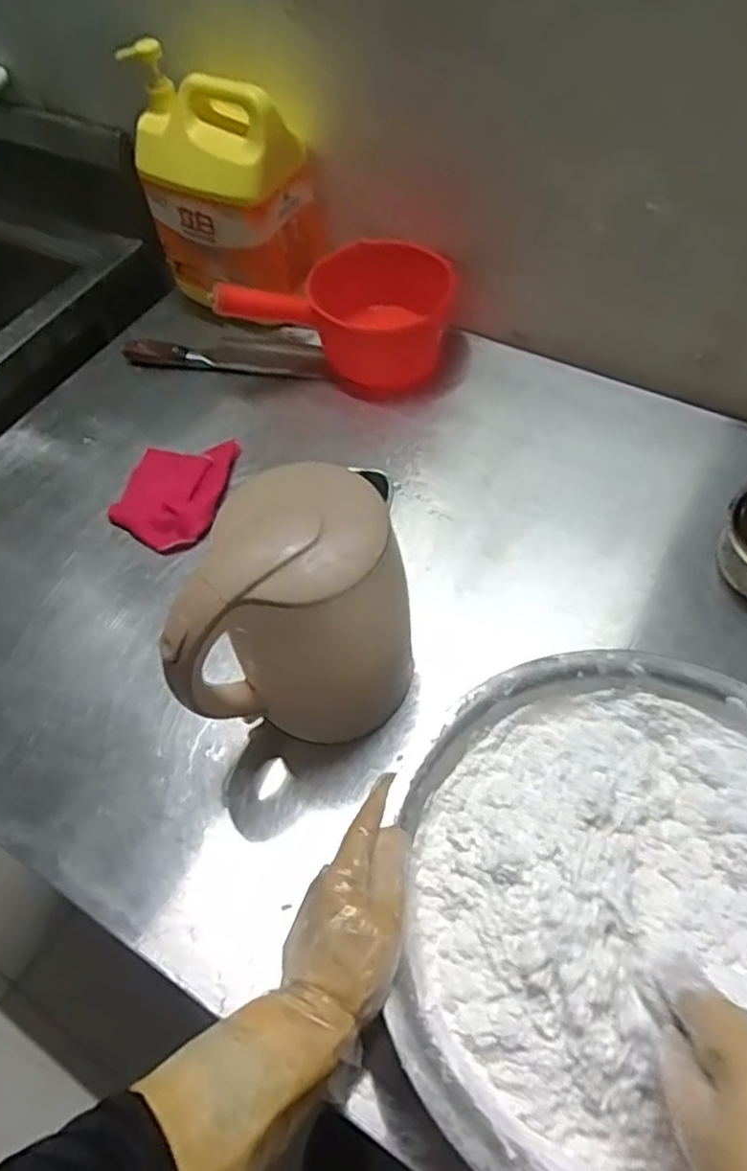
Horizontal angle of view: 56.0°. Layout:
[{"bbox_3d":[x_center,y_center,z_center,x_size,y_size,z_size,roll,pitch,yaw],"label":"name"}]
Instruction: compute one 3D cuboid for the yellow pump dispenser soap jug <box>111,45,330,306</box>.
[{"bbox_3d":[-0.183,-0.501,0.883,0.210,0.248,0.117,18,59,17],"label":"yellow pump dispenser soap jug"}]

